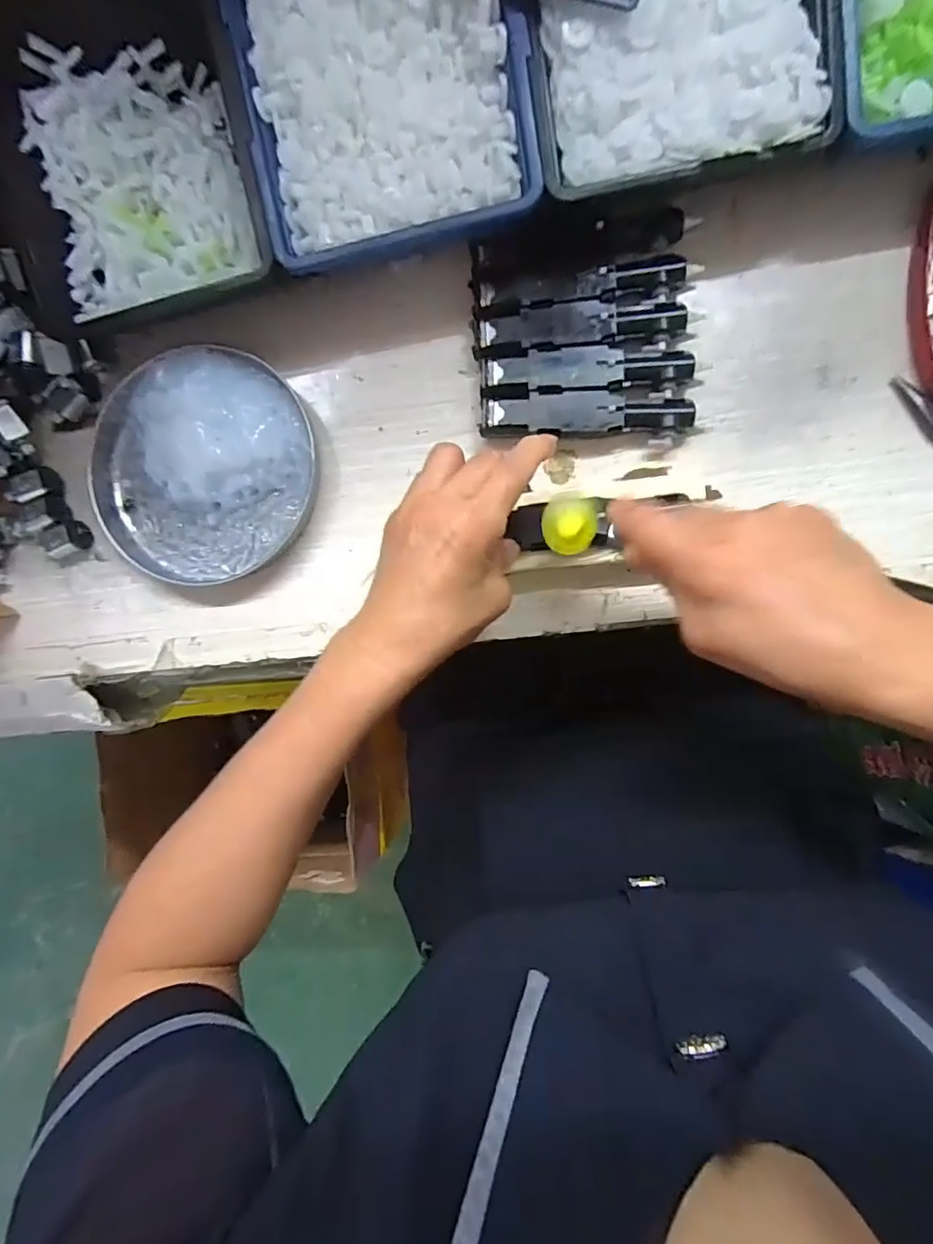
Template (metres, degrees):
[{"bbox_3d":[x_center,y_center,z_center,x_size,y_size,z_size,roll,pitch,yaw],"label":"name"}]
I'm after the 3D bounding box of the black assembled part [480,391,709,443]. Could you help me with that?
[{"bbox_3d":[0.073,-0.118,0.329,0.124,0.019,0.025,2,91,6],"label":"black assembled part"}]

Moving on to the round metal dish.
[{"bbox_3d":[-0.169,-0.098,0.355,0.143,0.021,0.139,0,91,6],"label":"round metal dish"}]

